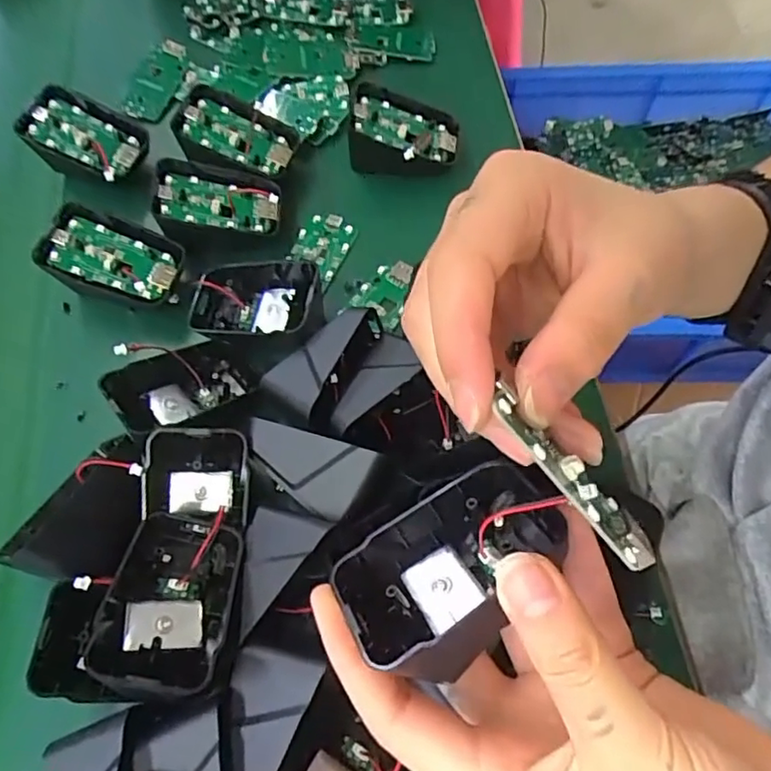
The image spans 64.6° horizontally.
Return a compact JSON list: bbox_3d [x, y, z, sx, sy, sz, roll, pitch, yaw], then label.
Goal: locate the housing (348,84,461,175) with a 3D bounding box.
[{"bbox_3d":[0.011,-0.160,0.380,0.066,0.034,0.043,9,66,7],"label":"housing"}]

